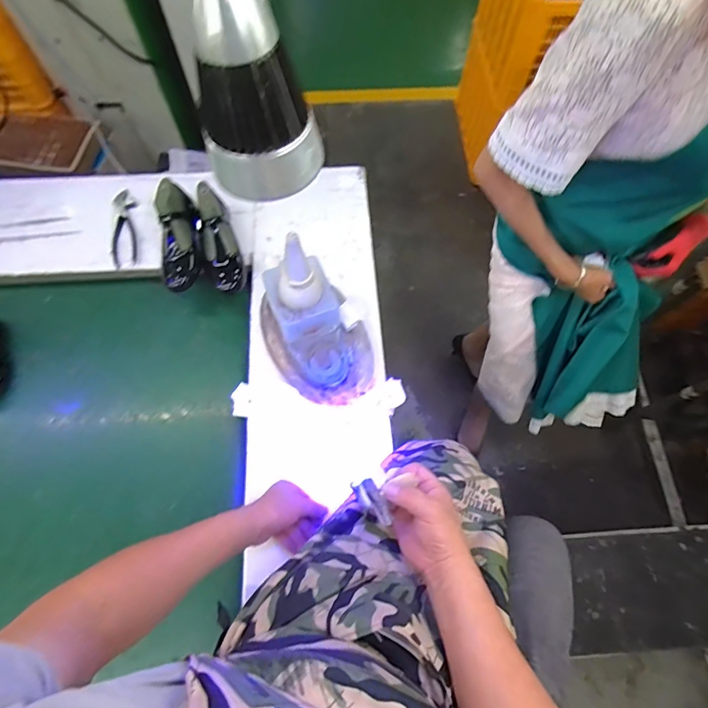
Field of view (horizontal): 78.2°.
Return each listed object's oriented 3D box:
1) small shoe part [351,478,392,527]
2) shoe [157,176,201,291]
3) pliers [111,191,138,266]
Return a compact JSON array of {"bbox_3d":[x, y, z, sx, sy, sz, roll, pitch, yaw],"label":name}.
[{"bbox_3d":[0.023,0.177,0.519,0.025,0.013,0.064,-37,103,-15],"label":"small shoe part"},{"bbox_3d":[-0.347,-0.233,0.862,0.073,0.077,0.232,-8,80,-5],"label":"shoe"},{"bbox_3d":[-0.492,-0.274,0.933,0.050,0.017,0.201,-10,68,-5],"label":"pliers"}]

